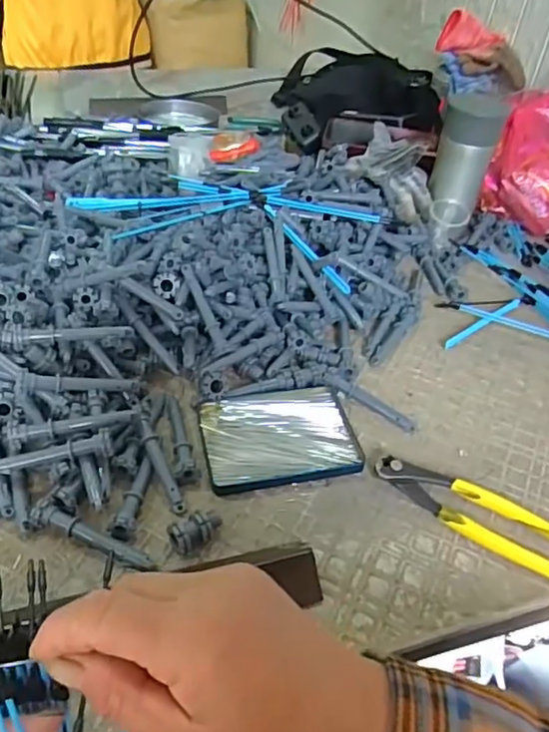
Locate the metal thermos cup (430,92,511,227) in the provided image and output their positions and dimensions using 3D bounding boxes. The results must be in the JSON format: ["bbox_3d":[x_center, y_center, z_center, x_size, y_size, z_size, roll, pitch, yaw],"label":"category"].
[{"bbox_3d":[0.239,-0.261,0.737,0.064,0.142,0.054,7,42,-1],"label":"metal thermos cup"}]

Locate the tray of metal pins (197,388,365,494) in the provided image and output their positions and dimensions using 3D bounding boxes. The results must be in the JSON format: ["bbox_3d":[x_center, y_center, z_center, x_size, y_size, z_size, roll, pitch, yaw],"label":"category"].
[{"bbox_3d":[0.003,0.058,0.500,0.127,0.011,0.098,-5,43,-13],"label":"tray of metal pins"}]

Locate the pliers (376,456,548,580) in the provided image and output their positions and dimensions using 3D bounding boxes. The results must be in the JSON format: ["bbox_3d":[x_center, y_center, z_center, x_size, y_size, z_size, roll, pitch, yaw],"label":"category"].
[{"bbox_3d":[0.158,0.112,0.450,0.161,0.017,0.048,29,46,22],"label":"pliers"}]

